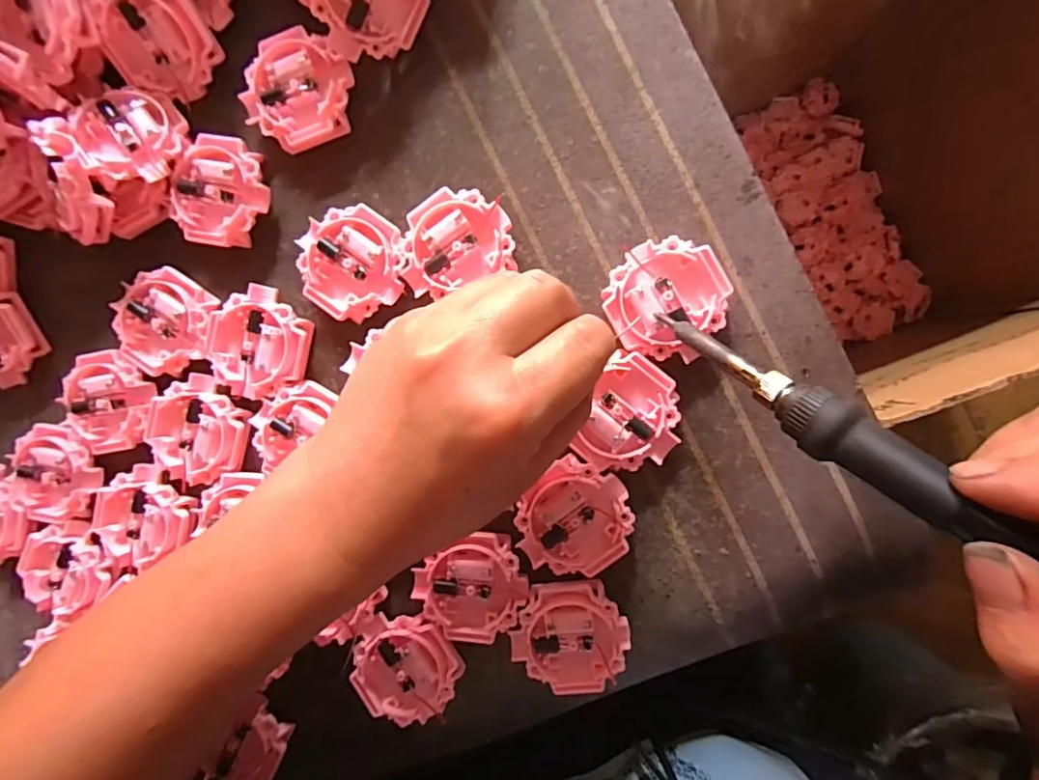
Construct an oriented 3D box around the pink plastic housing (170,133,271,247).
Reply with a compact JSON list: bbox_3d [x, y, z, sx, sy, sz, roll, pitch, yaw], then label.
[{"bbox_3d":[-0.150,-0.100,0.273,0.046,0.016,0.052,9,94,9],"label":"pink plastic housing"}]

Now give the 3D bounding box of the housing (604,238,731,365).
[{"bbox_3d":[0.067,-0.040,0.243,0.051,0.014,0.052,0,93,9],"label":"housing"}]

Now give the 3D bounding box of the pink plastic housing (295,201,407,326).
[{"bbox_3d":[-0.081,-0.062,0.265,0.054,0.016,0.051,35,97,6],"label":"pink plastic housing"}]

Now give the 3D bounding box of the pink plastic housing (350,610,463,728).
[{"bbox_3d":[-0.056,0.138,0.265,0.051,0.008,0.049,0,93,9],"label":"pink plastic housing"}]

